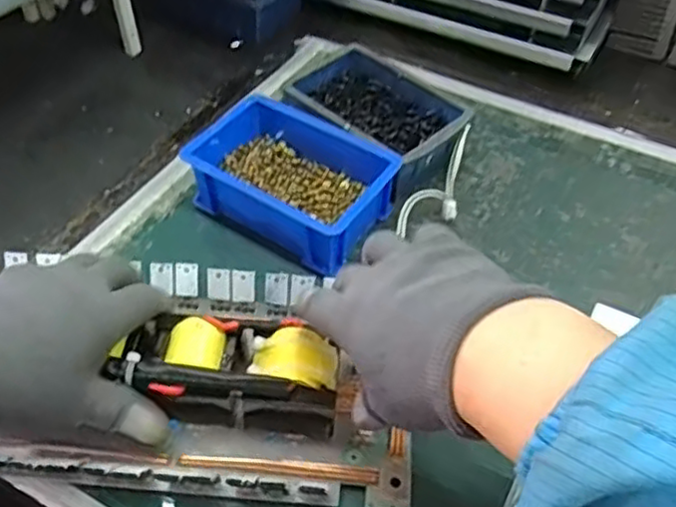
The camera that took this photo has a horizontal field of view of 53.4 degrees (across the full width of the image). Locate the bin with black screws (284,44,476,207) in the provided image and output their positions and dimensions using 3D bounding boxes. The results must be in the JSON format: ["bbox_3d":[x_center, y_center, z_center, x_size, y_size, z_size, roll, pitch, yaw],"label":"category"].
[{"bbox_3d":[0.034,-0.113,0.575,0.145,0.055,0.101,37,57,27],"label":"bin with black screws"}]

